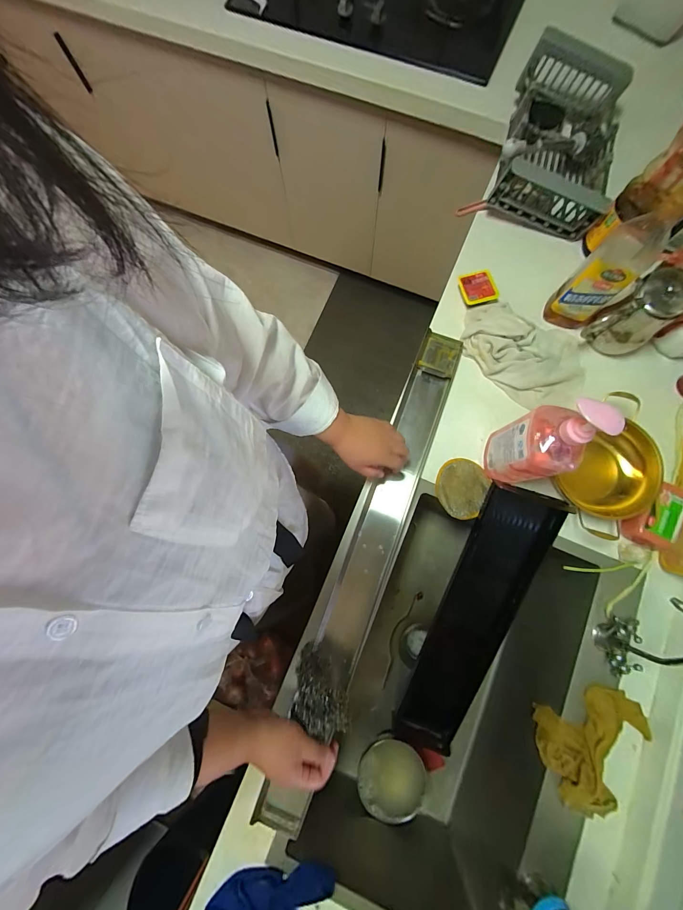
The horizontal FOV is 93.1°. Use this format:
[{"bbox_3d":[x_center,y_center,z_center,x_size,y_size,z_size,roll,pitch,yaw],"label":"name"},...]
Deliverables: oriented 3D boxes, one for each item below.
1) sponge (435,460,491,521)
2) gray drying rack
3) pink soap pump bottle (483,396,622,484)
[{"bbox_3d":[0.227,0.062,0.610,0.094,0.013,0.107,25,81,5],"label":"sponge"},{"bbox_3d":[0.481,-0.688,0.697,0.231,0.155,0.388,16,80,4],"label":"gray drying rack"},{"bbox_3d":[0.294,-0.017,0.489,0.059,0.264,0.096,0,80,1],"label":"pink soap pump bottle"}]

